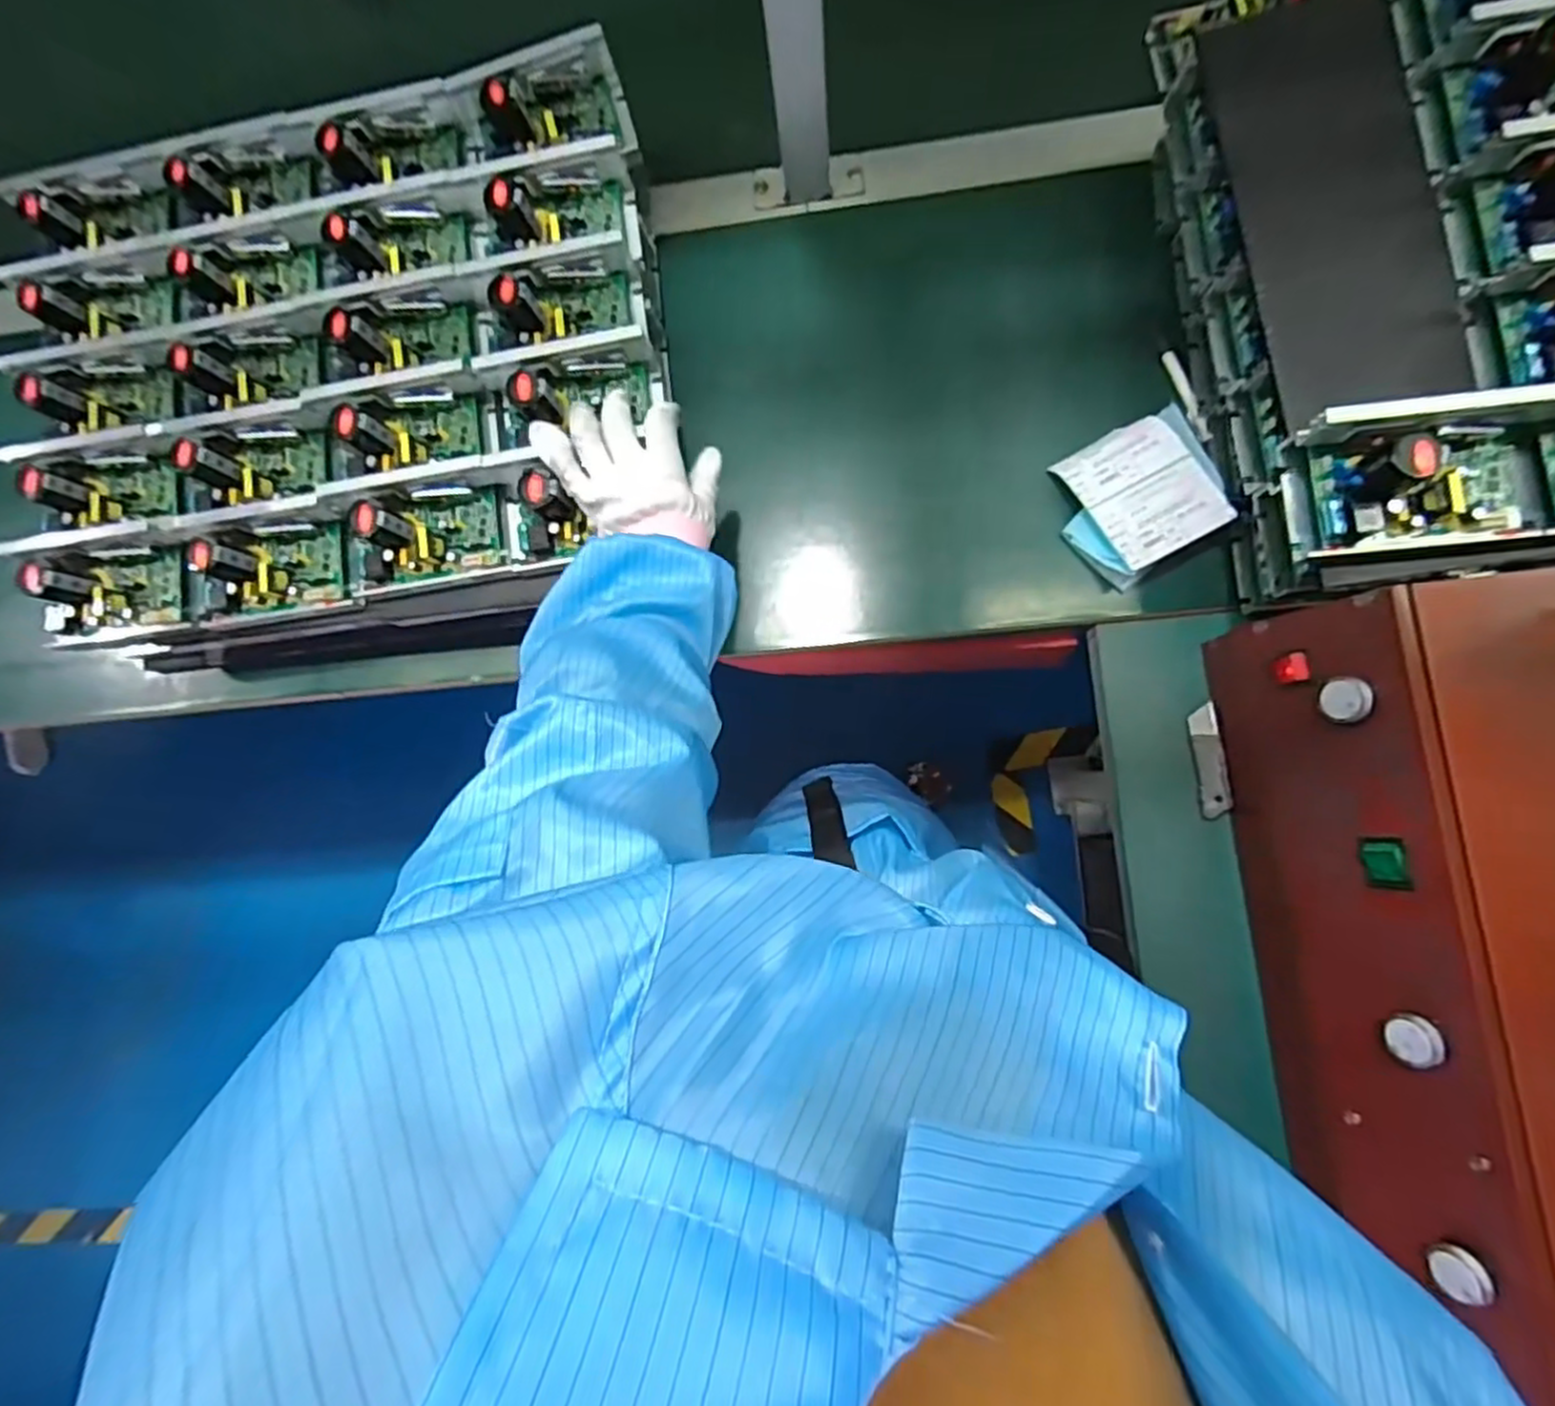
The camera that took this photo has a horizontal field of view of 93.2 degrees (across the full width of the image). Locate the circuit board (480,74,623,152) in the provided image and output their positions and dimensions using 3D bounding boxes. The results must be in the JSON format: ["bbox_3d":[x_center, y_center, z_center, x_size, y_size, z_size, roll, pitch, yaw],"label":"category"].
[{"bbox_3d":[-0.176,-0.462,0.579,0.106,0.040,0.058,-23,82,-17],"label":"circuit board"}]

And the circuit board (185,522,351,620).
[{"bbox_3d":[-0.412,-0.103,0.567,0.141,0.047,0.059,-8,83,5],"label":"circuit board"}]

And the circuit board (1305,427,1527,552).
[{"bbox_3d":[0.383,-0.130,0.421,0.113,0.045,0.059,-7,83,5],"label":"circuit board"}]

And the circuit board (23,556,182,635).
[{"bbox_3d":[-0.530,-0.088,0.578,0.097,0.046,0.057,-6,83,5],"label":"circuit board"}]

